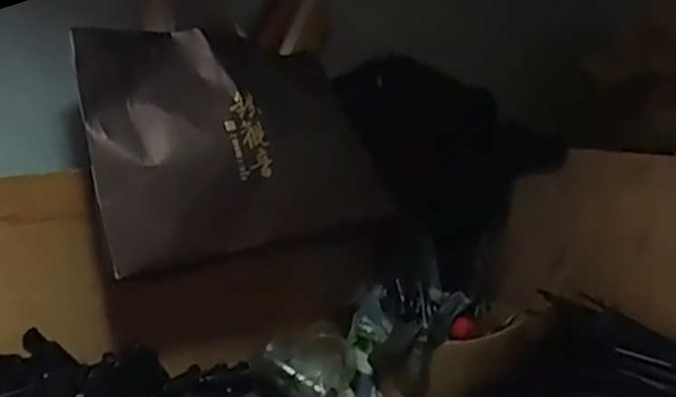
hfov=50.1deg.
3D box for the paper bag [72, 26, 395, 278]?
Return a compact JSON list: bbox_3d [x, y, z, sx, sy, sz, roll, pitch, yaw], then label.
[{"bbox_3d":[-0.093,-0.062,0.691,0.289,0.217,0.067,-11,-9,-37],"label":"paper bag"}]

